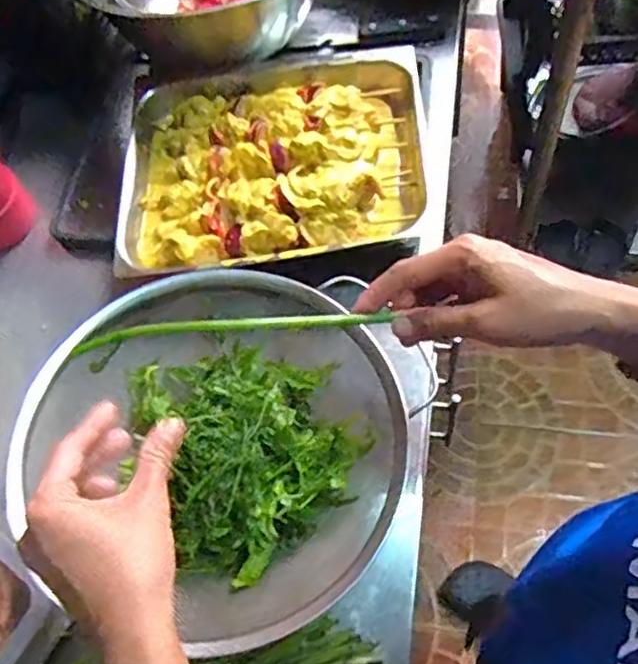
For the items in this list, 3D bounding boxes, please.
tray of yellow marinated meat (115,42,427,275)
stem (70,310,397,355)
[{"bbox_3d":[-0.043,-0.167,0.620,0.278,0.047,0.246,-5,64,5],"label":"tray of yellow marinated meat"},{"bbox_3d":[-0.042,-0.002,0.373,0.179,0.008,0.008,-5,63,-13],"label":"stem"}]

